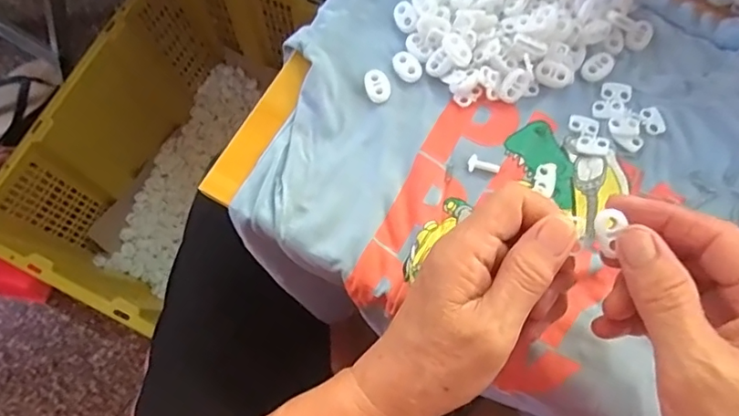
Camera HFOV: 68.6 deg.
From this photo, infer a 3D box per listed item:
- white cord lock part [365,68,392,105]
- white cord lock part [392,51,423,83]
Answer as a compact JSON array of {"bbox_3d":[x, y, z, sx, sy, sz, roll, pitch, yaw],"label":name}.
[{"bbox_3d":[0.005,-0.080,0.354,0.016,0.005,0.023,-15,73,-3],"label":"white cord lock part"},{"bbox_3d":[0.025,-0.094,0.358,0.016,0.004,0.023,-39,75,-10],"label":"white cord lock part"}]

